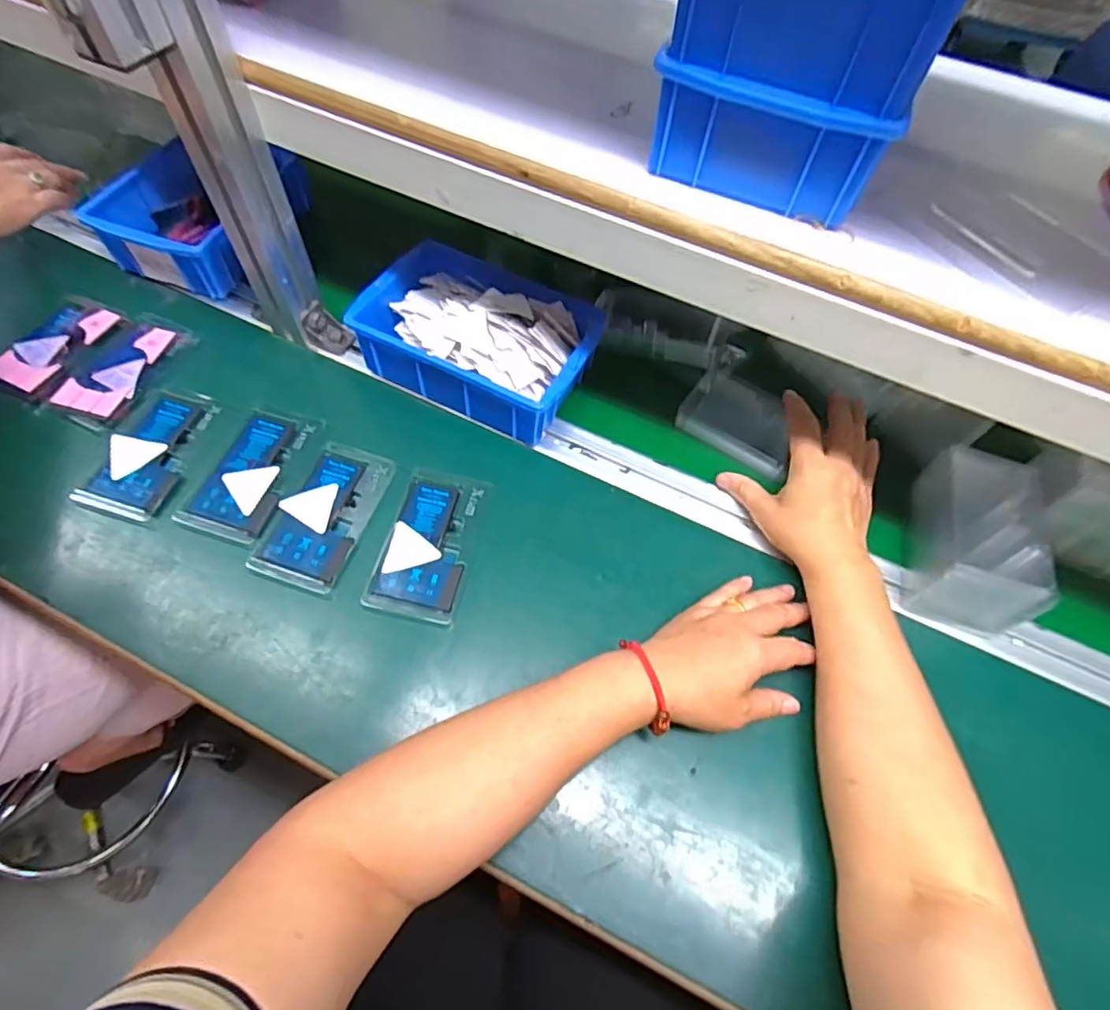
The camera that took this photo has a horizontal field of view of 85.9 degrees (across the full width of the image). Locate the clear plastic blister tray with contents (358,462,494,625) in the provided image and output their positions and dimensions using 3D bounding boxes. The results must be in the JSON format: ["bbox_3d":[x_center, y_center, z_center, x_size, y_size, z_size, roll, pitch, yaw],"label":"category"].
[{"bbox_3d":[-0.099,0.029,0.479,0.070,0.006,0.128,13,60,3],"label":"clear plastic blister tray with contents"}]

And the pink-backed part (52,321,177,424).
[{"bbox_3d":[-0.395,-0.126,0.541,0.063,0.008,0.106,20,60,7],"label":"pink-backed part"}]

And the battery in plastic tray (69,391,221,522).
[{"bbox_3d":[-0.342,-0.047,0.499,0.067,0.014,0.119,13,60,3],"label":"battery in plastic tray"}]

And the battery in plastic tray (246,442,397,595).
[{"bbox_3d":[-0.186,0.005,0.486,0.067,0.004,0.126,18,60,6],"label":"battery in plastic tray"}]

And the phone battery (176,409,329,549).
[{"bbox_3d":[-0.254,-0.031,0.499,0.068,0.008,0.125,15,60,5],"label":"phone battery"}]

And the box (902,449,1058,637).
[{"bbox_3d":[0.337,0.027,0.483,0.078,0.066,0.136,17,62,5],"label":"box"}]

